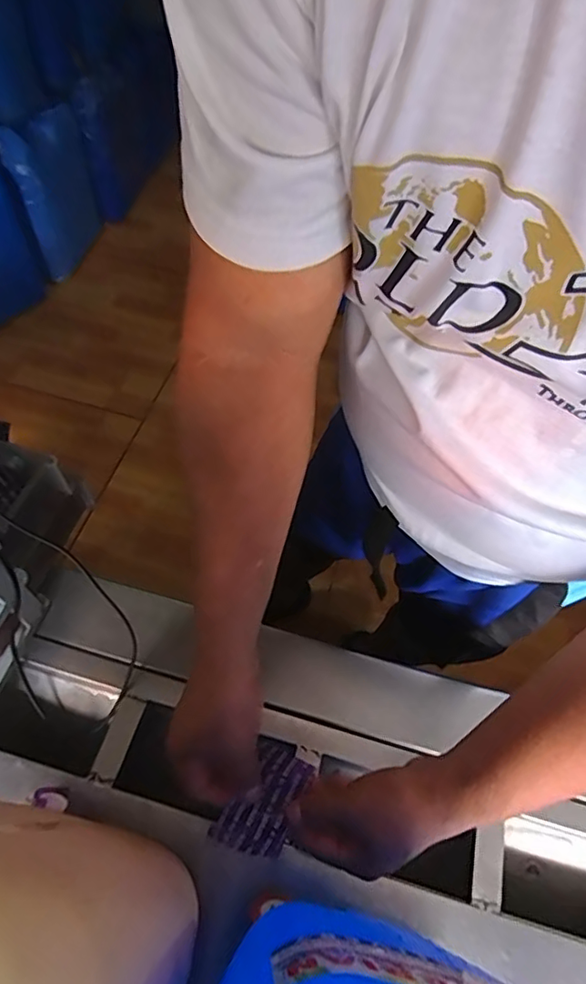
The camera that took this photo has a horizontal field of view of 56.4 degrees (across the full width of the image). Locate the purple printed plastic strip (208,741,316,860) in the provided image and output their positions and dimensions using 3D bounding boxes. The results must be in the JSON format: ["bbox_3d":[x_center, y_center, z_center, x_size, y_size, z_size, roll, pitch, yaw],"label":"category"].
[{"bbox_3d":[-0.022,0.234,0.415,0.051,0.009,0.075,24,59,10],"label":"purple printed plastic strip"}]

